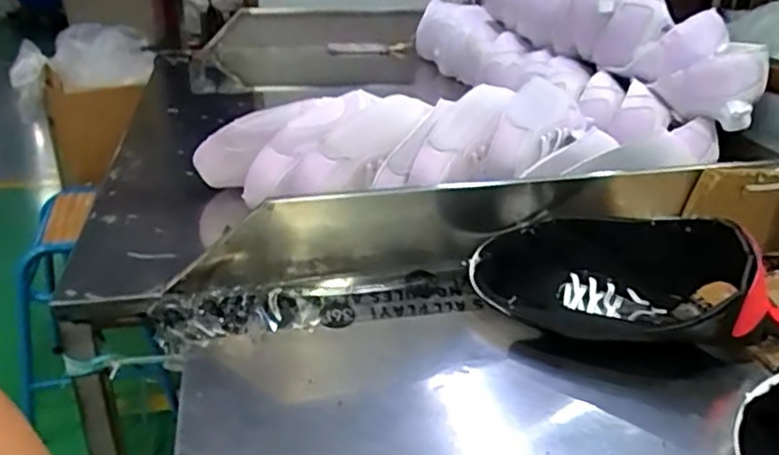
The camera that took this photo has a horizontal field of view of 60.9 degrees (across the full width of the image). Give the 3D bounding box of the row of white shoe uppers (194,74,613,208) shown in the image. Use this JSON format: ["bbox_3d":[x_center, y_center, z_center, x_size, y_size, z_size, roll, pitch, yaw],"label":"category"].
[{"bbox_3d":[0.010,-0.098,0.776,0.469,0.092,0.160,-4,26,-10],"label":"row of white shoe uppers"}]

